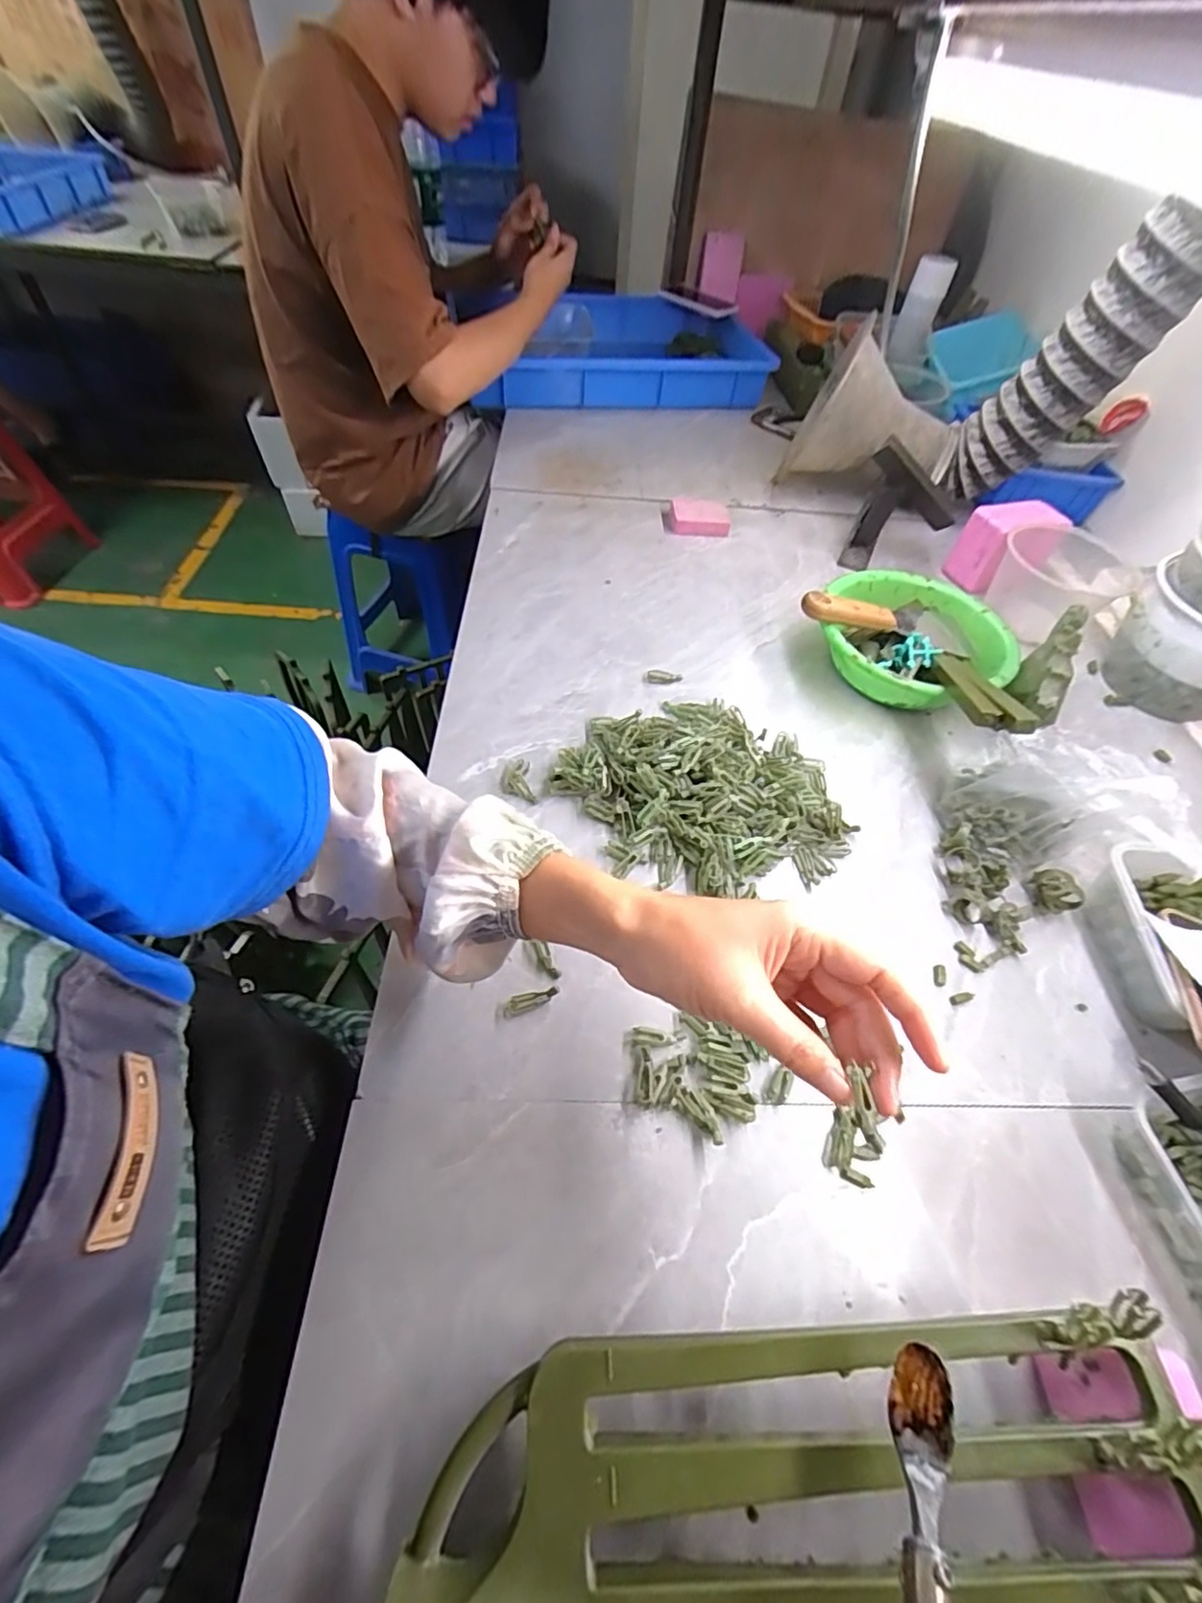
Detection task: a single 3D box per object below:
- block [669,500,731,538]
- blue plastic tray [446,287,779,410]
[{"bbox_3d":[0.138,-0.398,0.829,0.082,0.016,0.069,4,53,-1],"label":"block"},{"bbox_3d":[0.023,-0.837,1.108,0.511,0.079,0.347,-7,54,-10],"label":"blue plastic tray"}]

